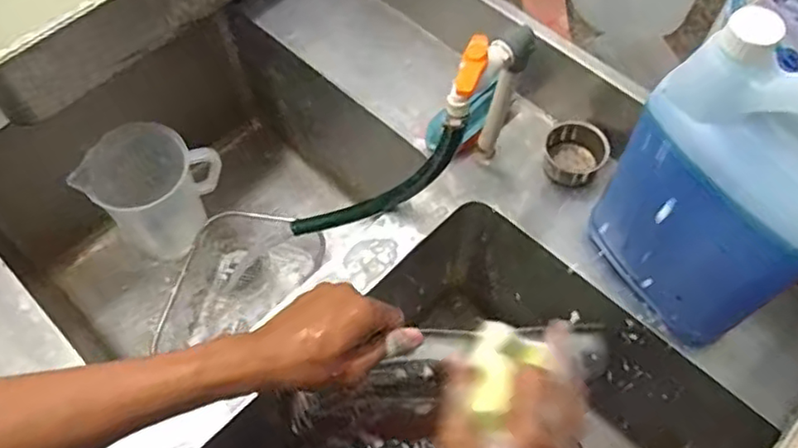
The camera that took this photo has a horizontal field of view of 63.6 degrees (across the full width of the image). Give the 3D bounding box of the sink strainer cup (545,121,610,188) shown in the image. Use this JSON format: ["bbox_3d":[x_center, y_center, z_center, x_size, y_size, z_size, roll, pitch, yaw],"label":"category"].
[{"bbox_3d":[0.213,-0.086,0.787,0.069,0.042,0.067,0,61,0],"label":"sink strainer cup"}]

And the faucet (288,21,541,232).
[{"bbox_3d":[0.002,-0.071,0.710,0.109,0.371,0.090,14,59,-22],"label":"faucet"}]

